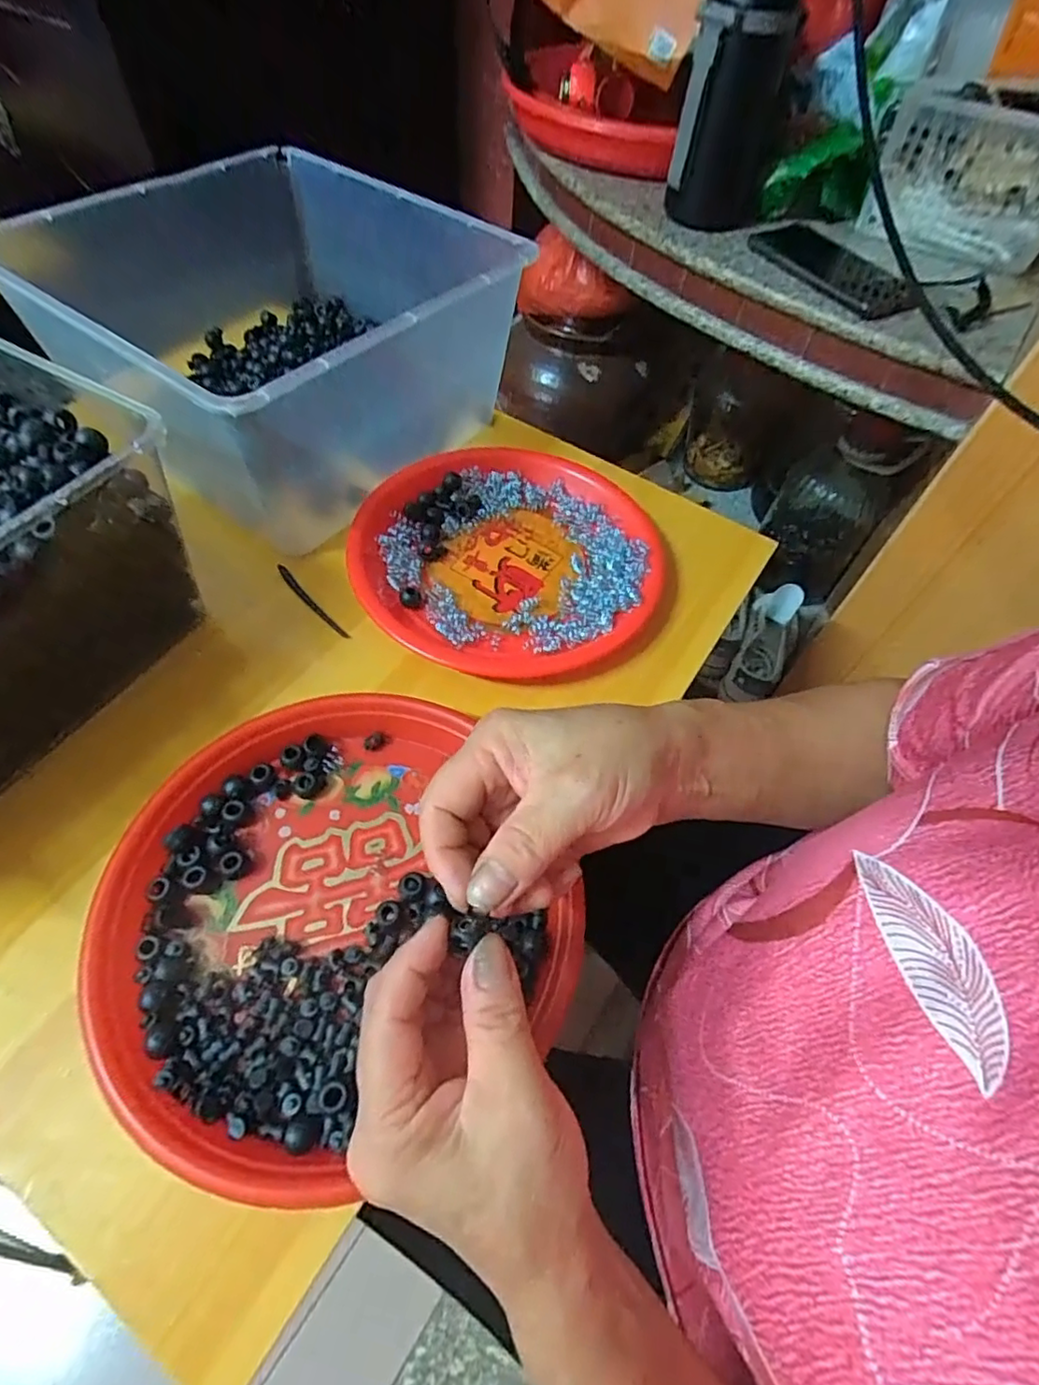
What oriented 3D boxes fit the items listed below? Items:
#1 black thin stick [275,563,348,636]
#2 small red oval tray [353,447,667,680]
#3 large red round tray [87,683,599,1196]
[{"bbox_3d":[-0.150,-0.065,0.440,0.007,0.008,0.081,-39,68,-23],"label":"black thin stick"},{"bbox_3d":[-0.008,-0.101,0.462,0.220,0.033,0.218,11,57,3],"label":"small red oval tray"},{"bbox_3d":[-0.102,0.110,0.319,0.219,0.031,0.217,1,59,-2],"label":"large red round tray"}]

